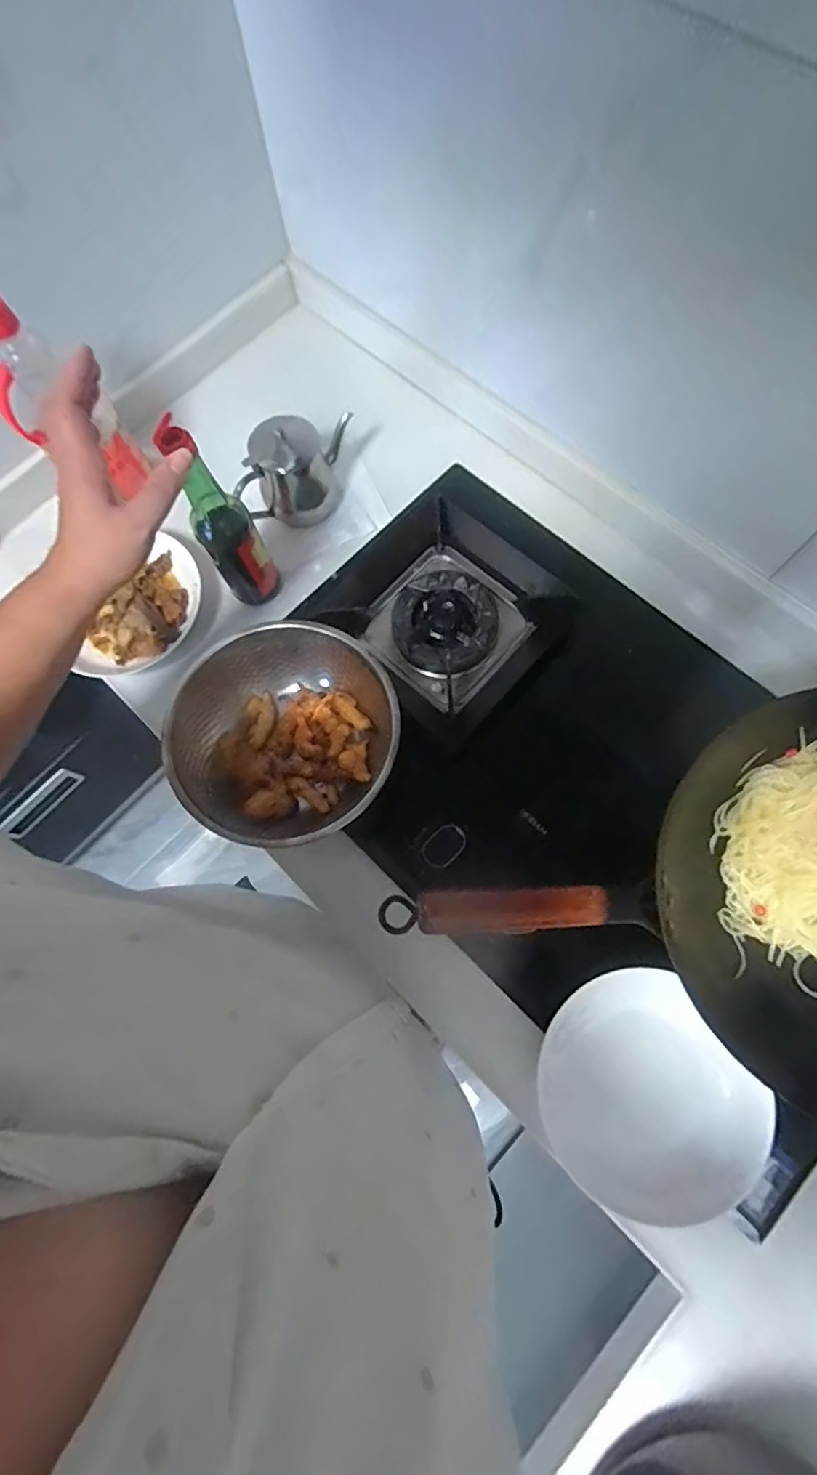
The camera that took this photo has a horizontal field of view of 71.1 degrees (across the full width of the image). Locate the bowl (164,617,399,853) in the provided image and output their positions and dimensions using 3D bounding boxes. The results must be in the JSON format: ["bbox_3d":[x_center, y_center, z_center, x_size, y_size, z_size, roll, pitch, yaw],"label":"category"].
[{"bbox_3d":[-0.133,0.001,0.627,0.233,0.102,0.236,0,75,0],"label":"bowl"}]

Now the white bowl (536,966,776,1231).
[{"bbox_3d":[0.213,0.325,0.526,0.181,0.043,0.189,0,75,0],"label":"white bowl"}]

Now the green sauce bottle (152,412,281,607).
[{"bbox_3d":[-0.200,-0.232,0.625,0.062,0.250,0.064,-28,77,-7],"label":"green sauce bottle"}]

